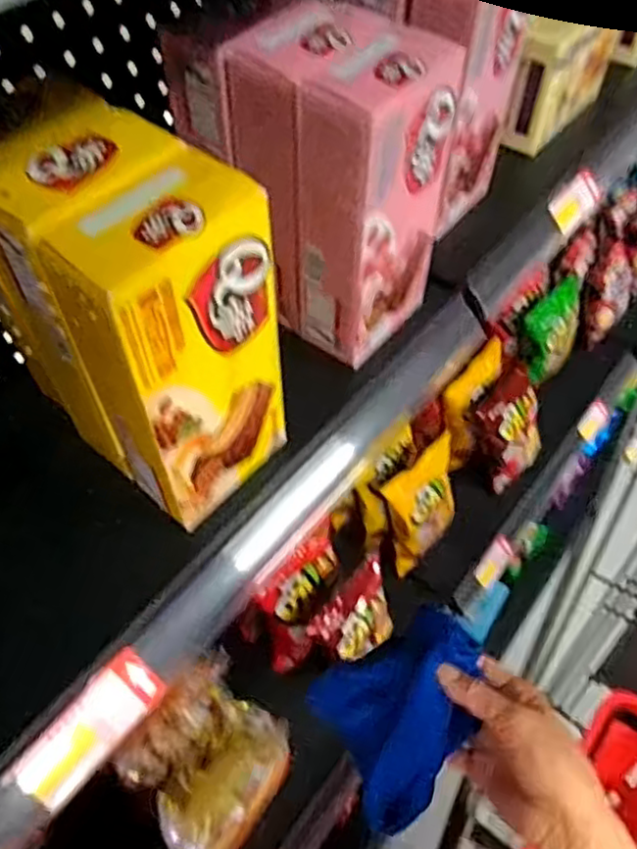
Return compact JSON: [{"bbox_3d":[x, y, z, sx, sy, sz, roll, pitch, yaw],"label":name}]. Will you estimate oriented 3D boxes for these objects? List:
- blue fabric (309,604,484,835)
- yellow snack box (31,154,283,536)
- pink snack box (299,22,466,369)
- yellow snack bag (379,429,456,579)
[{"bbox_3d":[0.064,0.206,0.501,0.145,0.031,0.114,-48,56,15],"label":"blue fabric"},{"bbox_3d":[-0.082,-0.037,0.429,0.062,0.224,0.123,33,60,25],"label":"yellow snack box"},{"bbox_3d":[0.043,-0.159,0.514,0.061,0.220,0.111,33,60,25],"label":"pink snack box"},{"bbox_3d":[0.168,0.129,1.077,0.073,0.172,0.148,36,62,26],"label":"yellow snack bag"}]

